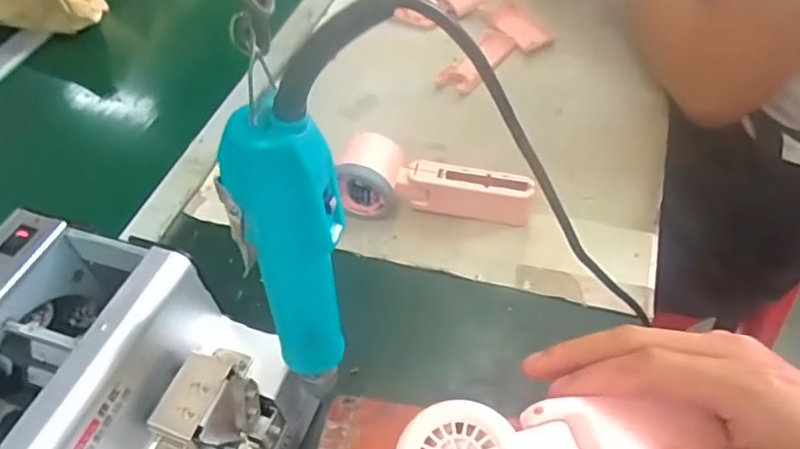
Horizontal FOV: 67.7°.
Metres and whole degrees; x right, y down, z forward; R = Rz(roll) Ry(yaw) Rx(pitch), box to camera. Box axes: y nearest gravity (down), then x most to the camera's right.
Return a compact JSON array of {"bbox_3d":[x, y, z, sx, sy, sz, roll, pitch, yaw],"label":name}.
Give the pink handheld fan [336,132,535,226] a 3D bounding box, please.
[{"bbox_3d":[0.027,-0.034,0.501,0.163,0.052,0.046,6,52,10],"label":"pink handheld fan"}]

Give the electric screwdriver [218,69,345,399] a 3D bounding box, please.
[{"bbox_3d":[-0.045,0.016,0.275,0.046,0.171,0.036,-19,51,-9],"label":"electric screwdriver"}]

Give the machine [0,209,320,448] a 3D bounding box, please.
[{"bbox_3d":[-0.155,0.099,0.349,0.169,0.145,0.120,14,54,16],"label":"machine"}]

